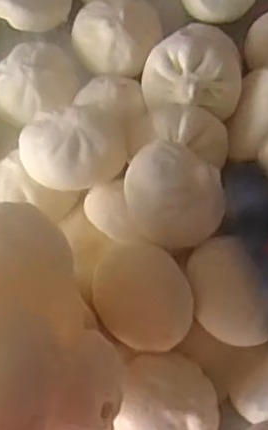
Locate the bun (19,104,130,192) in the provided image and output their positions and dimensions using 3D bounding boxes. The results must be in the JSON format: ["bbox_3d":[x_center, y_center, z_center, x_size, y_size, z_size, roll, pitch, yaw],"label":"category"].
[{"bbox_3d":[-0.042,-0.044,0.470,0.072,0.046,0.055,-15,70,-4],"label":"bun"}]

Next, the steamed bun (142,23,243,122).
[{"bbox_3d":[0.045,-0.114,0.499,0.075,0.040,0.074,-5,69,0],"label":"steamed bun"}]

